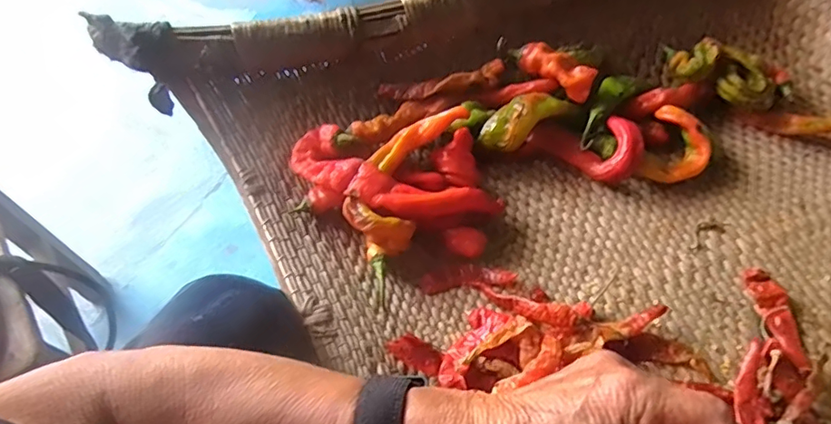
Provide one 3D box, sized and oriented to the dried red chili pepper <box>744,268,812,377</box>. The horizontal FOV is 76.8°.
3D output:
[{"bbox_3d":[0.273,0.081,0.396,0.025,0.011,0.081,-2,57,2],"label":"dried red chili pepper"}]

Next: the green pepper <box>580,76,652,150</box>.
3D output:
[{"bbox_3d":[0.178,-0.099,0.483,0.030,0.028,0.107,38,66,24],"label":"green pepper"}]

